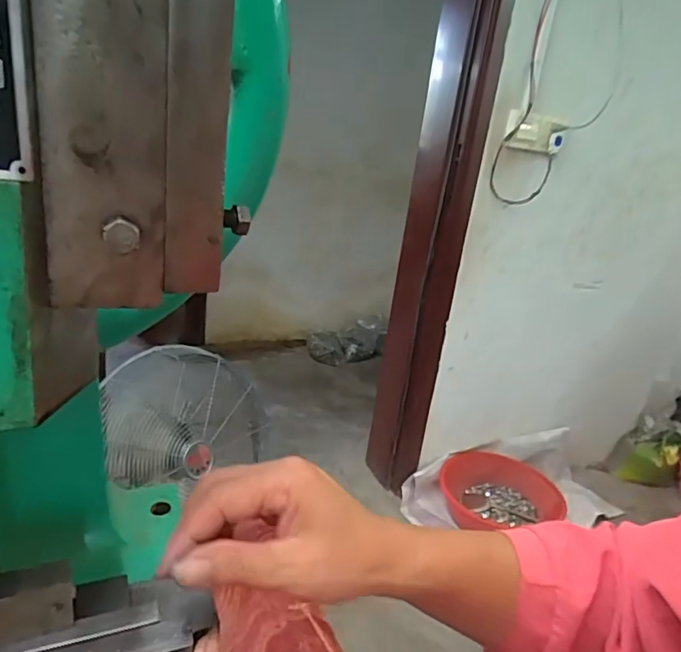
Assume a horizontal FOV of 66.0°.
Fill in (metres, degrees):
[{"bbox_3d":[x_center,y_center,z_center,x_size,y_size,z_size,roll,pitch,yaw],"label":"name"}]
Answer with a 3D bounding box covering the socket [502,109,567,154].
[{"bbox_3d":[0.508,-0.504,1.368,0.164,0.092,0.032,4,16,-17],"label":"socket"}]

